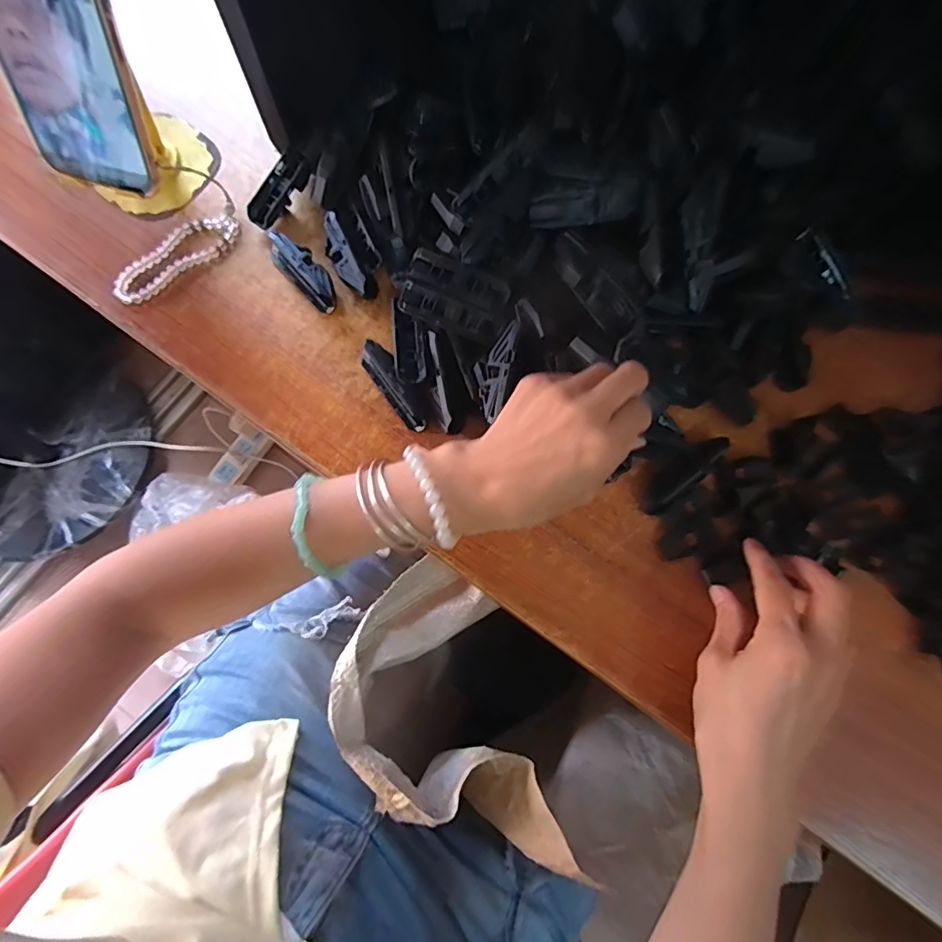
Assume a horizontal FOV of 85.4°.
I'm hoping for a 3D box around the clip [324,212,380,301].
[{"bbox_3d":[-0.093,-0.158,0.384,0.020,0.019,0.069,-32,78,-8],"label":"clip"}]

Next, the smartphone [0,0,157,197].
[{"bbox_3d":[-0.248,-0.255,0.301,0.081,0.164,0.018,12,51,-2],"label":"smartphone"}]

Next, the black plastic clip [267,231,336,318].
[{"bbox_3d":[-0.124,-0.150,0.382,0.025,0.020,0.069,-42,80,-10],"label":"black plastic clip"}]

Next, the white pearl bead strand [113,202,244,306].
[{"bbox_3d":[-0.225,-0.167,0.391,0.105,0.012,0.036,-35,79,-9],"label":"white pearl bead strand"}]

